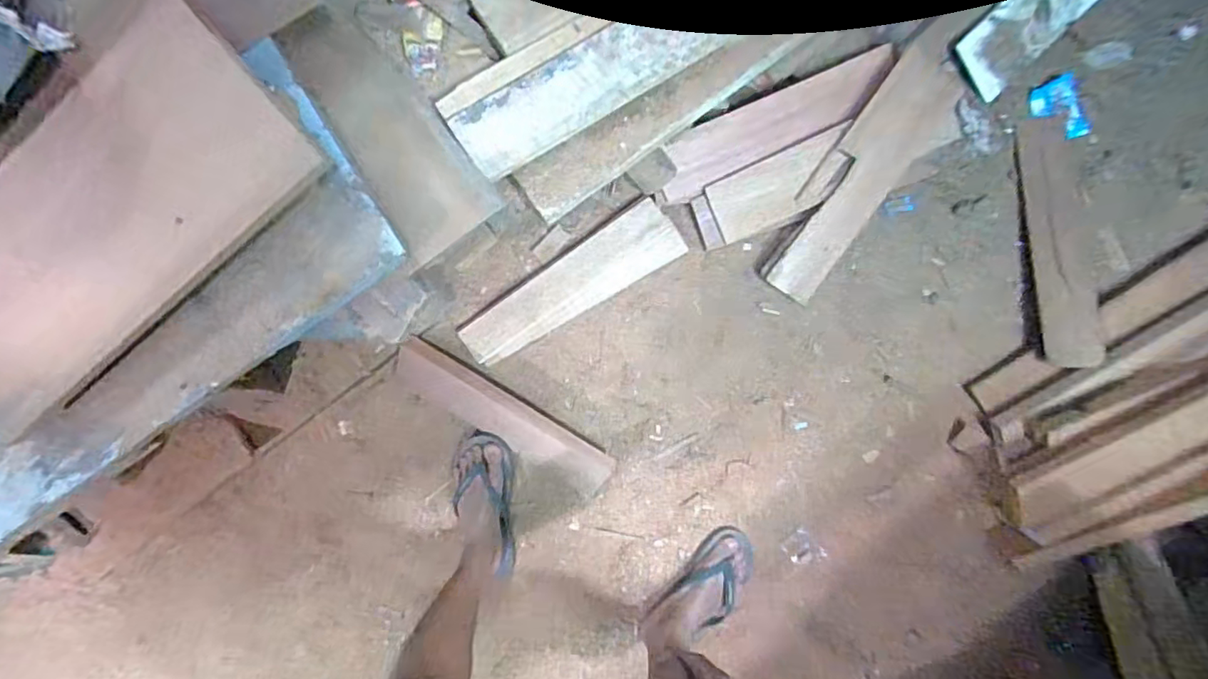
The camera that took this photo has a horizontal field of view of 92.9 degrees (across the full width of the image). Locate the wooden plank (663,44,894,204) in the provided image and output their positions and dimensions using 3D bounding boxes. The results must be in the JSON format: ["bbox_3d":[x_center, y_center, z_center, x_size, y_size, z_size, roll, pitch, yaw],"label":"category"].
[{"bbox_3d":[0.312,-0.396,1.047,0.448,0.020,0.110,-26,90,6],"label":"wooden plank"}]

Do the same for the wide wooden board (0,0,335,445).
[{"bbox_3d":[-0.502,-0.092,0.543,0.470,0.034,0.207,-37,99,12],"label":"wide wooden board"}]

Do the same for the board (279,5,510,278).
[{"bbox_3d":[-0.236,-0.235,0.636,0.120,0.019,0.300,-30,84,-17],"label":"board"}]

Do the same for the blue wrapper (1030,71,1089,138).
[{"bbox_3d":[0.849,-0.436,1.079,0.089,0.026,0.120,-9,90,2],"label":"blue wrapper"}]

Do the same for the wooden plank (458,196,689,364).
[{"bbox_3d":[-0.067,-0.104,1.083,0.441,0.019,0.111,-32,90,6],"label":"wooden plank"}]

